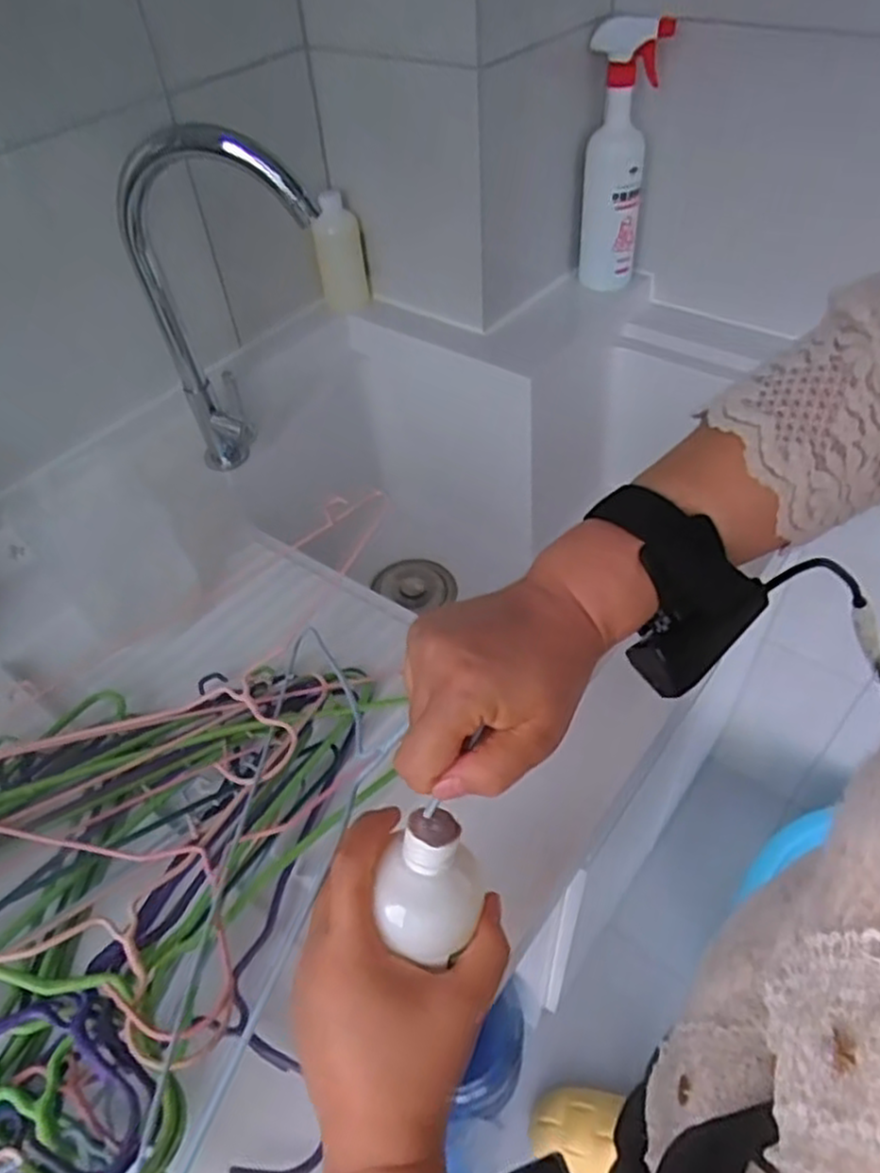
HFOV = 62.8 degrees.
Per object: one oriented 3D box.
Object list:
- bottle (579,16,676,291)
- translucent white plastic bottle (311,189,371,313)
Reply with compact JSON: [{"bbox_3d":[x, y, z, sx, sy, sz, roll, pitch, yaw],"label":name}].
[{"bbox_3d":[0.207,-0.491,0.840,0.077,0.268,0.059,-1,48,3],"label":"bottle"},{"bbox_3d":[-0.121,-0.406,0.884,0.058,0.124,0.038,-7,48,-2],"label":"translucent white plastic bottle"}]

